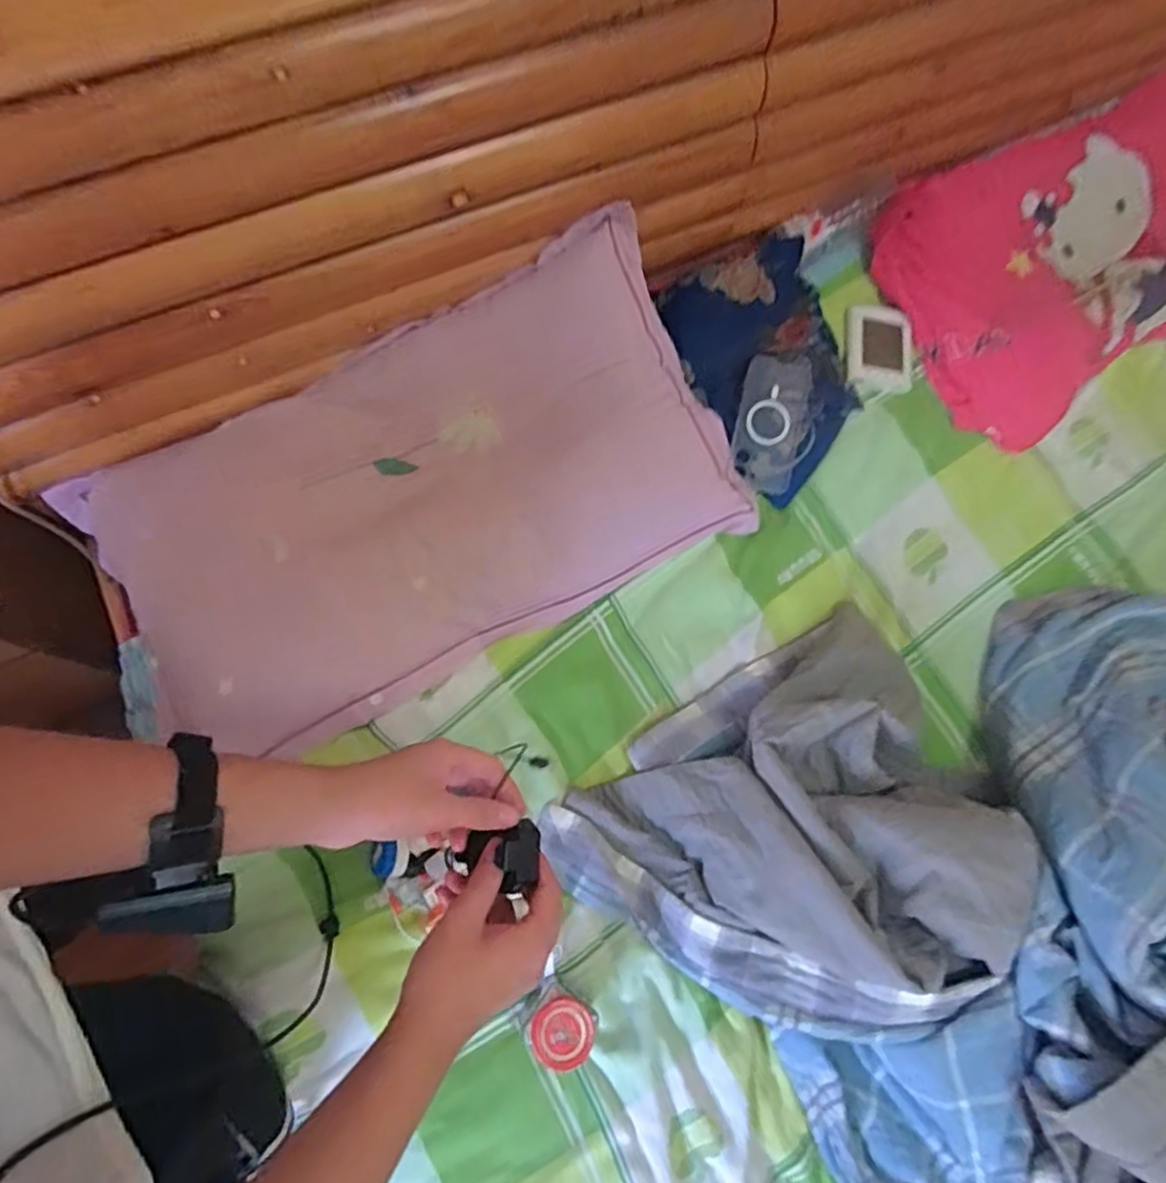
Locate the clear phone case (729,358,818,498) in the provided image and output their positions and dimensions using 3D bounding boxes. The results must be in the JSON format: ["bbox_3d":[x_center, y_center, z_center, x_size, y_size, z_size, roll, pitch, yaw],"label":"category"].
[{"bbox_3d":[0.243,-0.215,0.877,0.098,0.018,0.177,8,88,-6],"label":"clear phone case"}]

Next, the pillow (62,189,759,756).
[{"bbox_3d":[-0.183,-0.106,0.802,0.726,0.127,0.381,-26,78,-10],"label":"pillow"}]

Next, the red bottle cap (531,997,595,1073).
[{"bbox_3d":[-0.018,0.421,0.650,0.057,0.015,0.058,0,76,0],"label":"red bottle cap"}]

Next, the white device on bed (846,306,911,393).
[{"bbox_3d":[0.401,-0.330,0.933,0.089,0.023,0.110,4,74,-3],"label":"white device on bed"}]

